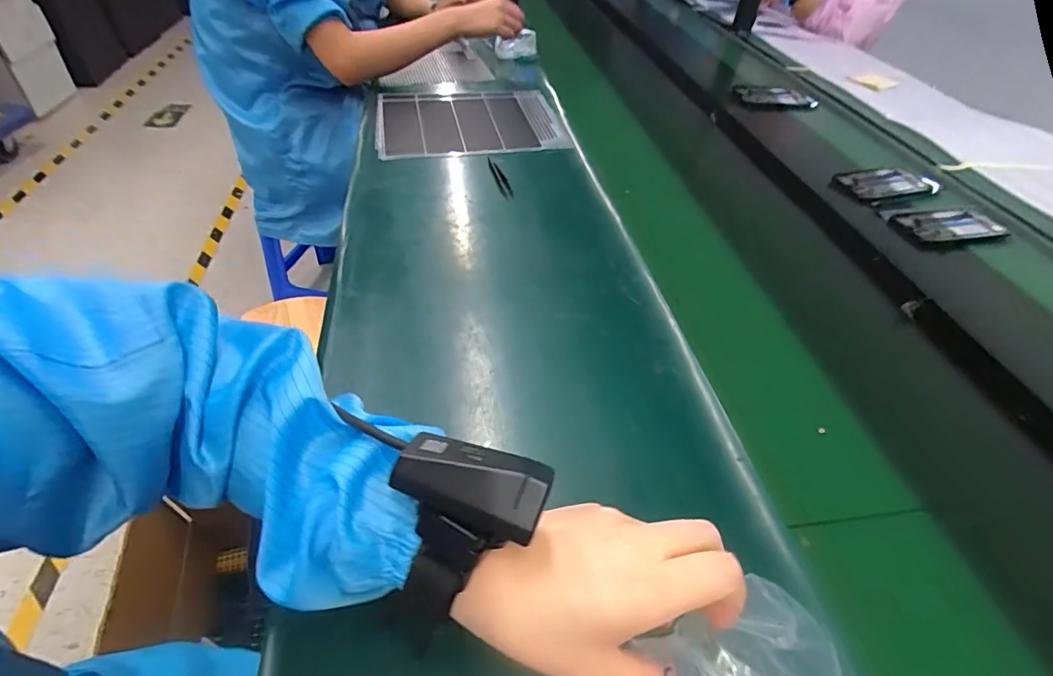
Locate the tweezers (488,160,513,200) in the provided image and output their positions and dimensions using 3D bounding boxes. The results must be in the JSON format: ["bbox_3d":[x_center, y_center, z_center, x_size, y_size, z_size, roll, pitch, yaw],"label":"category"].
[{"bbox_3d":[-0.039,-0.237,0.725,0.015,0.012,0.119,-8,46,-13],"label":"tweezers"}]

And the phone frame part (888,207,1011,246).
[{"bbox_3d":[0.636,-0.169,0.746,0.160,0.007,0.080,-7,46,-13],"label":"phone frame part"}]

